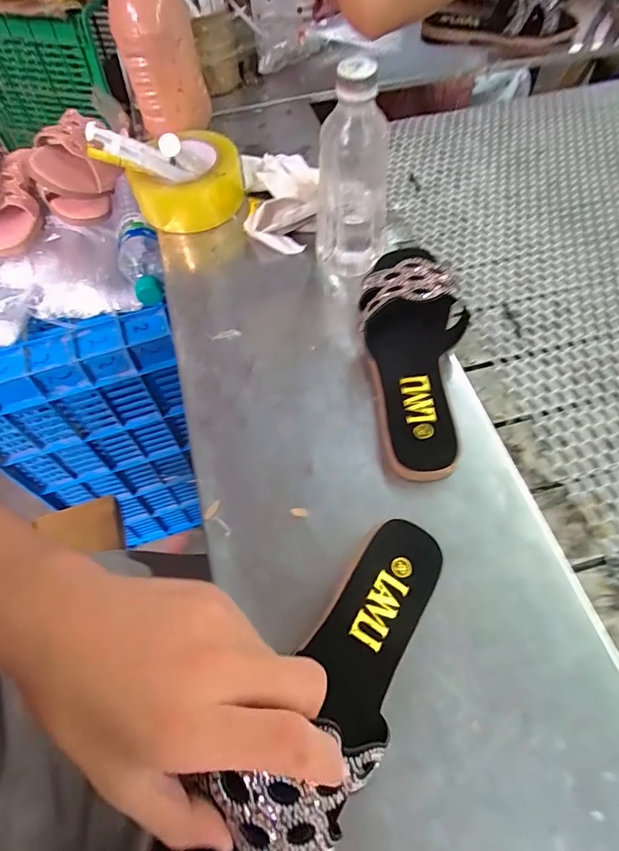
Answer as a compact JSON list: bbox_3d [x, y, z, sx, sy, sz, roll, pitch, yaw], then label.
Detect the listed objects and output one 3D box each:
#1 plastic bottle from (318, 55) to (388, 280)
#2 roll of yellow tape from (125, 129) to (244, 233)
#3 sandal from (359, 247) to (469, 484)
[{"bbox_3d":[0.036,-0.213,0.412,0.064,0.179,0.049,3,60,6],"label":"plastic bottle"},{"bbox_3d":[-0.139,-0.284,0.538,0.119,0.063,0.119,-2,60,3],"label":"roll of yellow tape"},{"bbox_3d":[0.084,-0.059,0.387,0.085,0.063,0.193,4,61,7],"label":"sandal"}]

